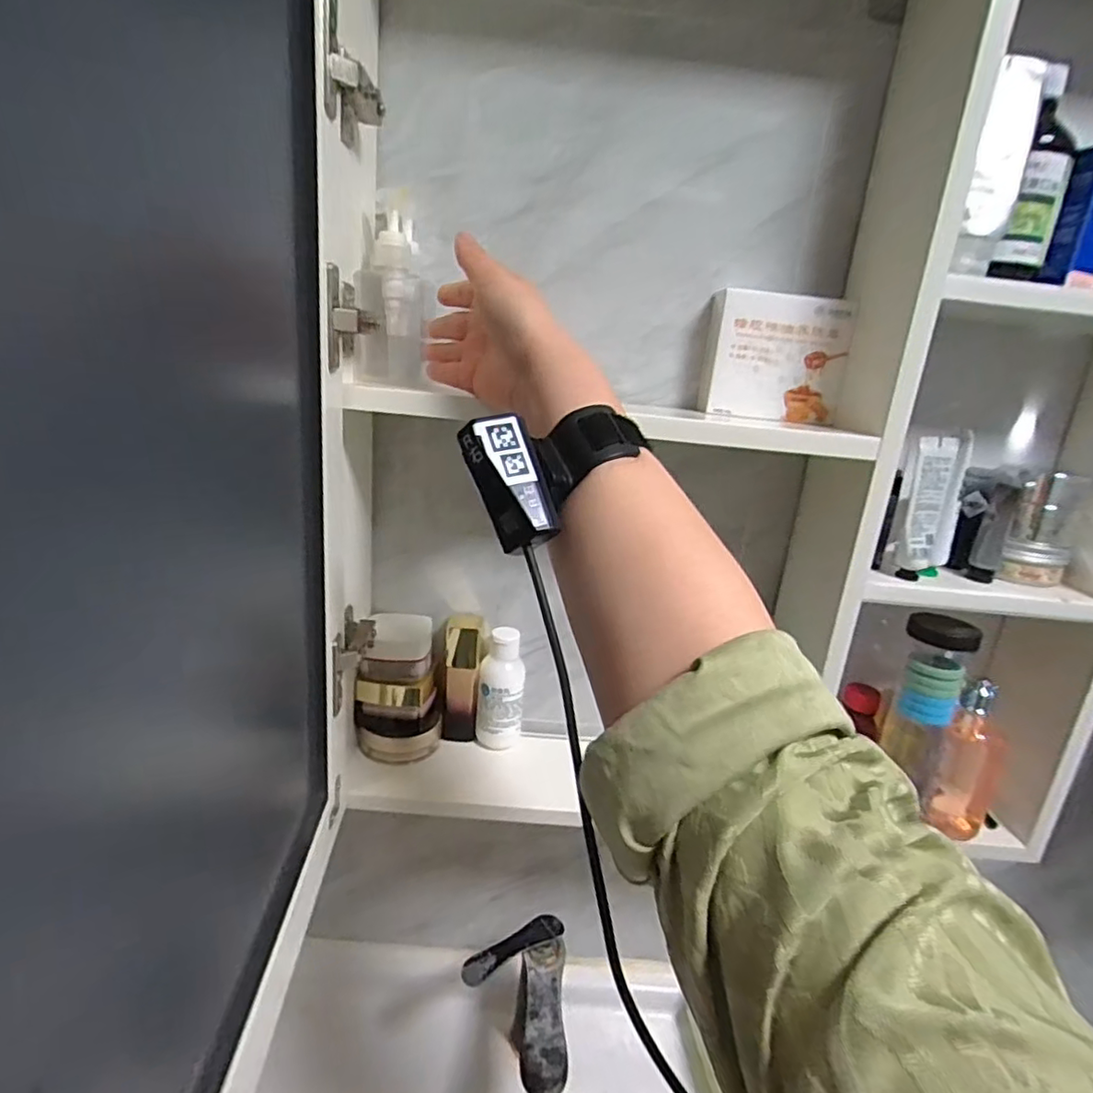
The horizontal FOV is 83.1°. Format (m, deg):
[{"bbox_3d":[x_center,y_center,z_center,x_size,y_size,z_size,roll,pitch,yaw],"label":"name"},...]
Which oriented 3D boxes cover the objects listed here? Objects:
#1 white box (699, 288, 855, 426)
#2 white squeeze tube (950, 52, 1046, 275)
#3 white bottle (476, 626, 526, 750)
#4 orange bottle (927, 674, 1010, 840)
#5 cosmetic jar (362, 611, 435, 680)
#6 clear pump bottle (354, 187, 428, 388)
[{"bbox_3d":[0.187,-0.154,0.504,0.108,0.094,0.037,8,17,8],"label":"white box"},{"bbox_3d":[0.305,-0.257,0.415,0.029,0.134,0.045,14,19,26],"label":"white squeeze tube"},{"bbox_3d":[-0.041,0.137,0.583,0.044,0.112,0.034,2,17,-12],"label":"white bottle"},{"bbox_3d":[0.377,0.185,0.540,0.044,0.138,0.050,21,23,40],"label":"orange bottle"},{"bbox_3d":[-0.135,0.091,0.562,0.063,0.045,0.051,2,17,-12],"label":"cosmetic jar"},{"bbox_3d":[-0.123,-0.200,0.483,0.051,0.138,0.054,0,18,-17],"label":"clear pump bottle"}]

